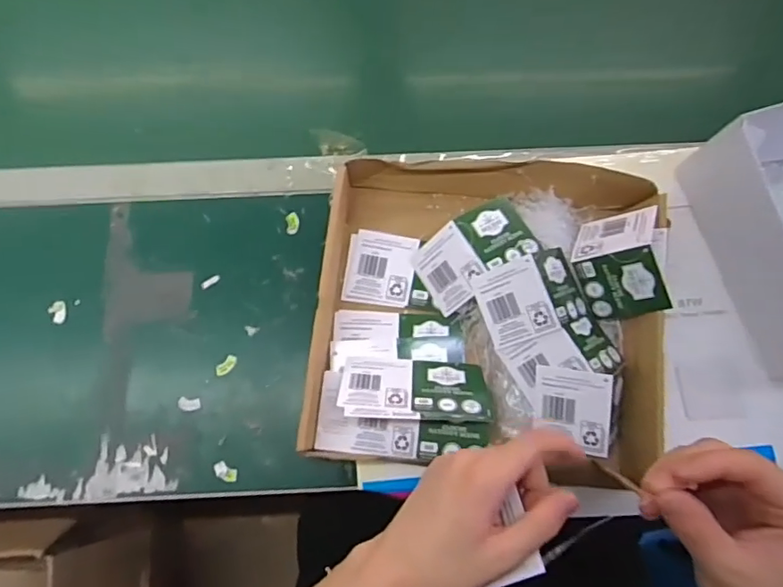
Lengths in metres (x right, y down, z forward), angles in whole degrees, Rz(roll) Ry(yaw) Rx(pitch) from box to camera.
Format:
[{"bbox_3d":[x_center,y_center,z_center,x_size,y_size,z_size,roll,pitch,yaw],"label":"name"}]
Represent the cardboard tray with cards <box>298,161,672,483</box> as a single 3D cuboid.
[{"bbox_3d":[0.088,0.014,0.498,0.306,0.094,0.298,6,75,1],"label":"cardboard tray with cards"}]

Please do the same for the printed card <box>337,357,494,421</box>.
[{"bbox_3d":[0.022,0.085,0.486,0.134,0.010,0.072,5,31,4],"label":"printed card"}]

